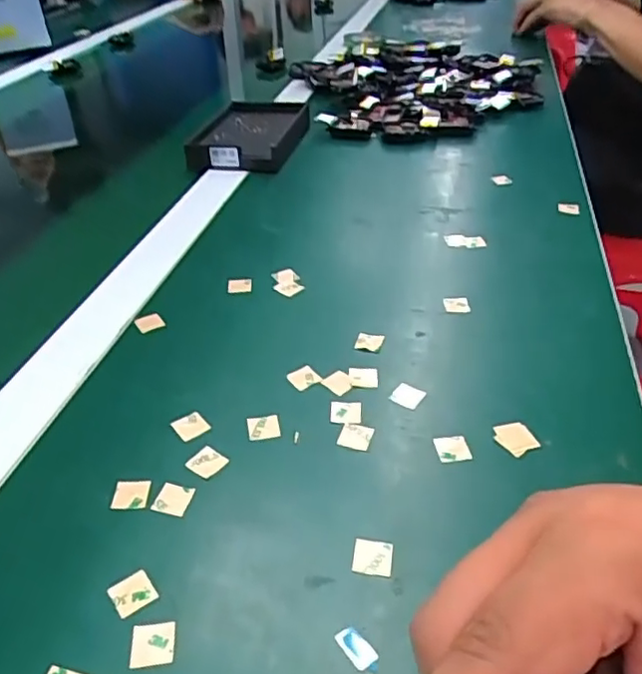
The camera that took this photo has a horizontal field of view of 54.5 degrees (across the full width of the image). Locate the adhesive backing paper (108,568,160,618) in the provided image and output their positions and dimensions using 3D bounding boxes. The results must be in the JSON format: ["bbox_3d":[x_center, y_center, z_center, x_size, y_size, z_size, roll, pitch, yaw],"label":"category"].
[{"bbox_3d":[-0.074,0.099,0.244,0.016,0.004,0.016,-26,44,-29],"label":"adhesive backing paper"}]

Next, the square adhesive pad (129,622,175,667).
[{"bbox_3d":[-0.062,0.111,0.228,0.015,0.004,0.015,-5,37,-6],"label":"square adhesive pad"}]

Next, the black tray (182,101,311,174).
[{"bbox_3d":[-0.072,-0.208,0.637,0.096,0.024,0.148,6,38,10],"label":"black tray"}]

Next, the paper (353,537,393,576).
[{"bbox_3d":[0.021,0.090,0.255,0.016,0.004,0.015,6,42,9],"label":"paper"}]

